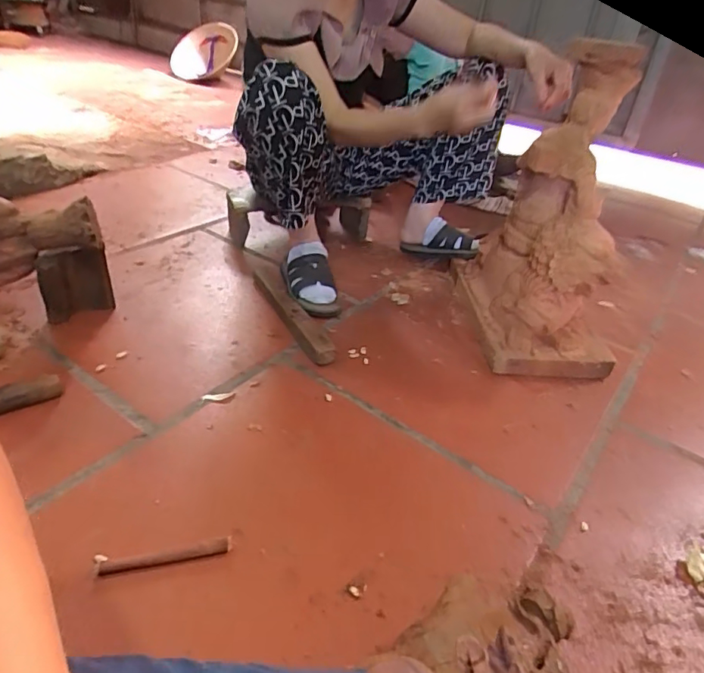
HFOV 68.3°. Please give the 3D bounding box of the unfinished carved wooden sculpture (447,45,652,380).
[{"bbox_3d":[0.375,-0.219,0.930,0.221,0.497,0.343,2,35,-7],"label":"unfinished carved wooden sculpture"}]

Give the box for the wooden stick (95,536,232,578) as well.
[{"bbox_3d":[-0.210,0.251,0.589,0.139,0.016,0.013,-5,36,-17],"label":"wooden stick"}]

